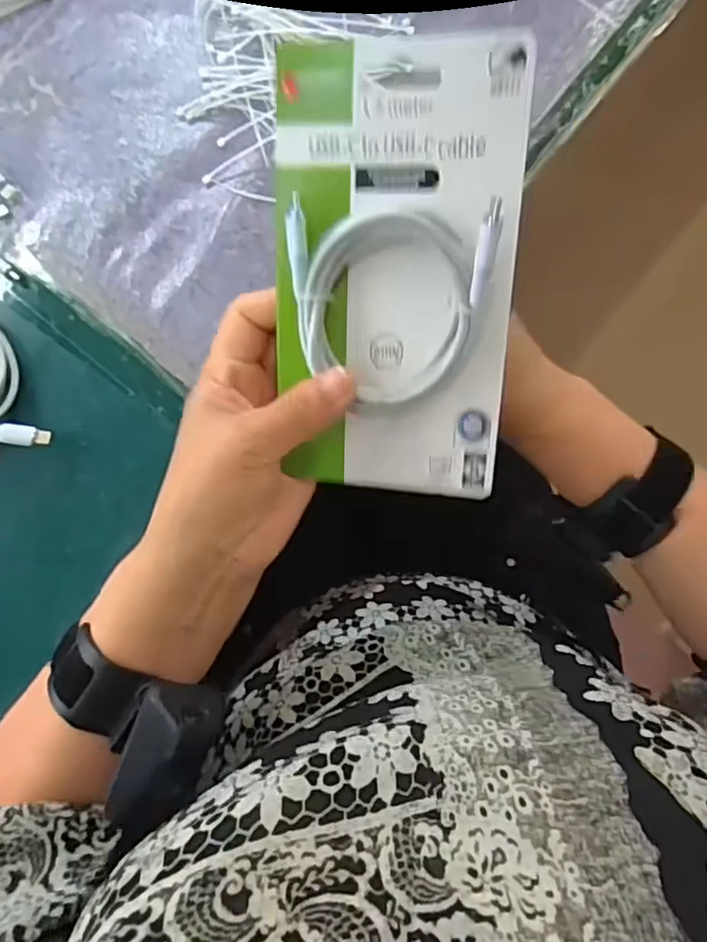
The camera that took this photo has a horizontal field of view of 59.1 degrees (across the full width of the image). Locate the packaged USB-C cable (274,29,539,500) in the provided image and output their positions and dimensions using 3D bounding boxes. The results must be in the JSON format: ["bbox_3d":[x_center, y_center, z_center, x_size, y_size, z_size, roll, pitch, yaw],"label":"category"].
[{"bbox_3d":[0.015,-0.076,0.260,0.098,0.017,0.179,5,108,11],"label":"packaged USB-C cable"}]

